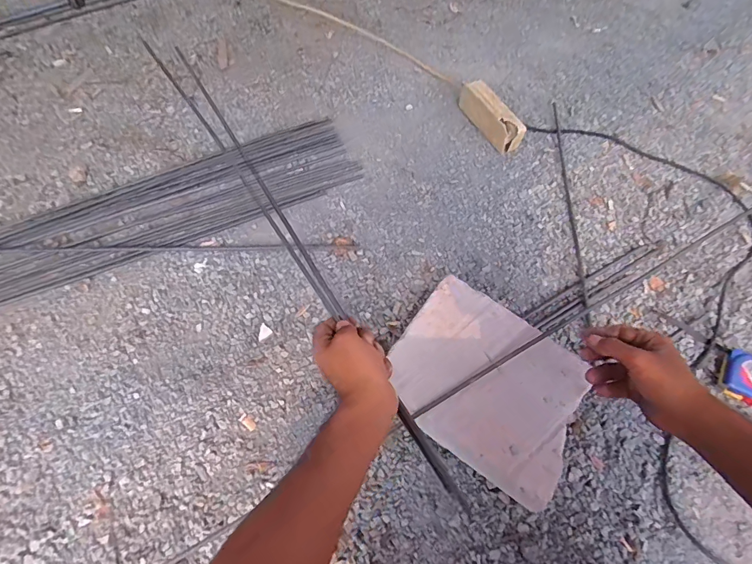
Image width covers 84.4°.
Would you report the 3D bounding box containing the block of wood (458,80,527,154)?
[{"bbox_3d":[0.232,-0.334,0.838,0.044,0.068,0.170,-26,67,-15],"label":"block of wood"}]

